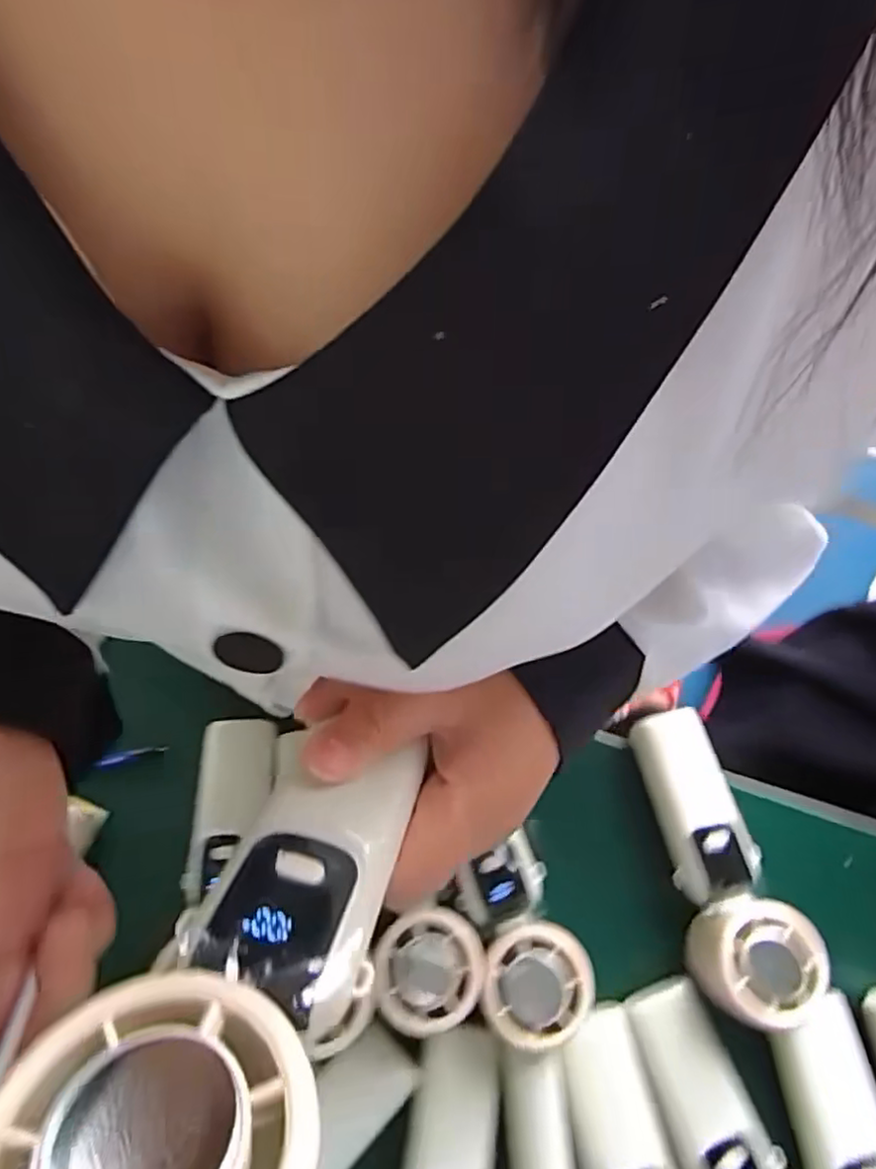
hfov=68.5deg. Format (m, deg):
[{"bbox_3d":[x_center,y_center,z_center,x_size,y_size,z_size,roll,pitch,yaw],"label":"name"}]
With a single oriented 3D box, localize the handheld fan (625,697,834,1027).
[{"bbox_3d":[0.163,0.162,0.384,0.055,0.042,0.166,-11,59,-4],"label":"handheld fan"}]

